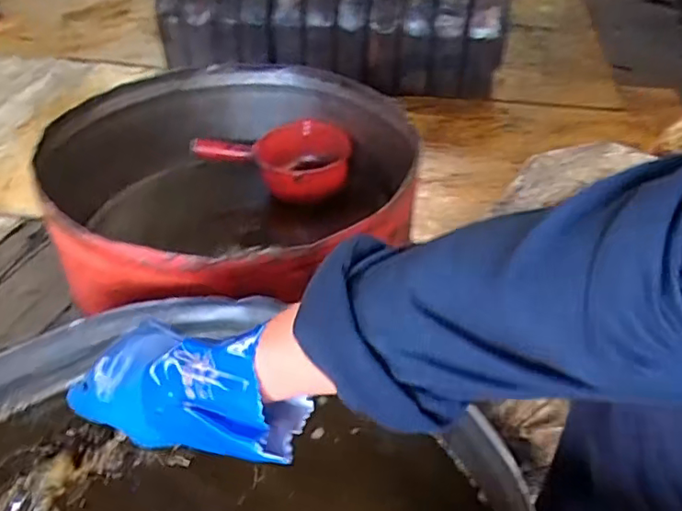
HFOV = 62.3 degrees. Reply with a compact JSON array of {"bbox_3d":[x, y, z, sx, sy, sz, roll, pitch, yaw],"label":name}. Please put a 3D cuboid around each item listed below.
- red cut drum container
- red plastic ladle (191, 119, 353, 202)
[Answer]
[{"bbox_3d":[-0.168,-0.074,0.917,0.537,0.262,0.527,5,41,7],"label":"red cut drum container"},{"bbox_3d":[-0.117,-0.182,1.058,0.282,0.083,0.162,9,41,11],"label":"red plastic ladle"}]

